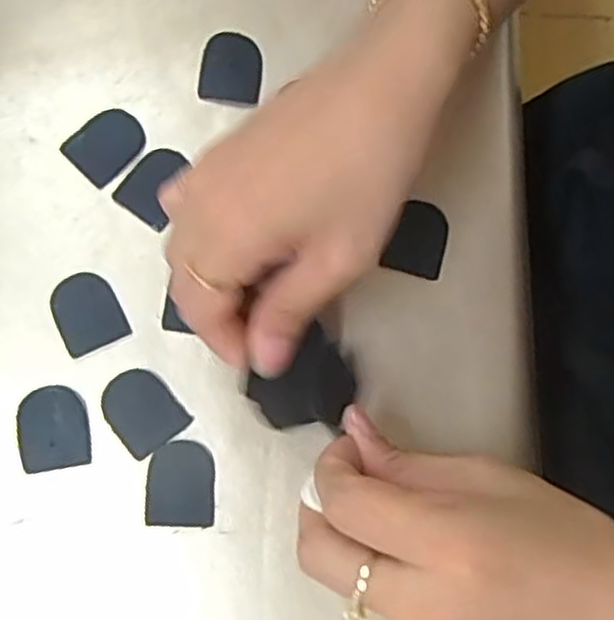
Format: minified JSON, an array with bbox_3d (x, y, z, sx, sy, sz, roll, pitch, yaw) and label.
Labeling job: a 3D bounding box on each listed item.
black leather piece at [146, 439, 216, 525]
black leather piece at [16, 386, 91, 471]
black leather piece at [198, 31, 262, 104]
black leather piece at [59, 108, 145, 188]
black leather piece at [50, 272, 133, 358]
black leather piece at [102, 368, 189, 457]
[{"bbox_3d":[-0.052,0.071,0.303,0.027,0.004,0.033,-1,77,-2],"label":"black leather piece"},{"bbox_3d":[-0.105,0.048,0.304,0.028,0.004,0.033,-11,78,-4],"label":"black leather piece"},{"bbox_3d":[-0.035,-0.113,0.346,0.027,0.004,0.034,6,85,-8],"label":"black leather piece"},{"bbox_3d":[-0.091,-0.076,0.335,0.027,0.004,0.033,43,80,8],"label":"black leather piece"},{"bbox_3d":[-0.094,0.000,0.317,0.027,0.004,0.033,-25,79,-7],"label":"black leather piece"},{"bbox_3d":[-0.069,0.041,0.308,0.027,0.004,0.034,-40,81,-9],"label":"black leather piece"}]

